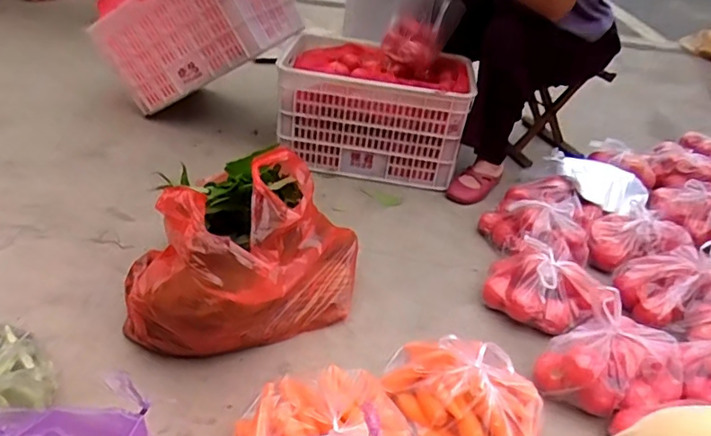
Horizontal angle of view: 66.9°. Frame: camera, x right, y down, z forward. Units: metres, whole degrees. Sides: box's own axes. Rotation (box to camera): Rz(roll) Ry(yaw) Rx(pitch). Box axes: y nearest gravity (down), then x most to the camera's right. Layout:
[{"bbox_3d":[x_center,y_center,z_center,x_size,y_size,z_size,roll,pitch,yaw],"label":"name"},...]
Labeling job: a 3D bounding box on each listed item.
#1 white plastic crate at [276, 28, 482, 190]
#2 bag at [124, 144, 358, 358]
[{"bbox_3d":[0.045,-0.316,1.579,0.535,0.312,0.294,12,37,6],"label":"white plastic crate"},{"bbox_3d":[-0.210,0.058,1.030,0.350,0.287,0.446,27,40,24],"label":"bag"}]

